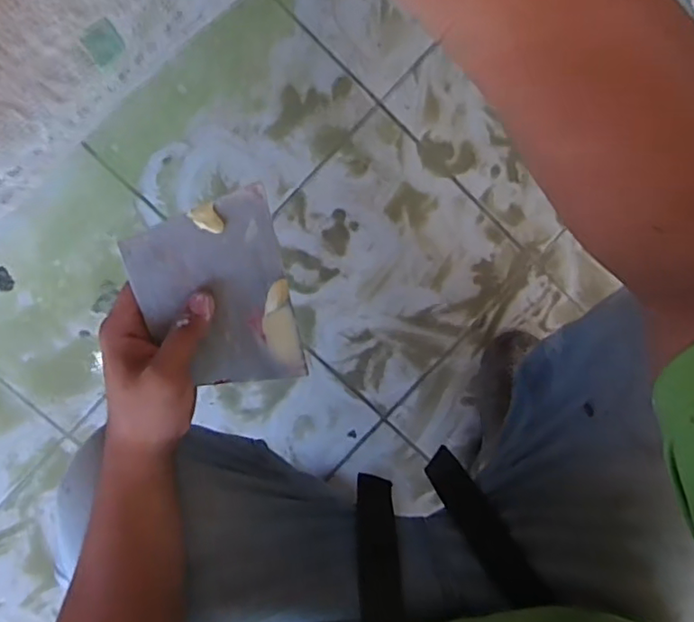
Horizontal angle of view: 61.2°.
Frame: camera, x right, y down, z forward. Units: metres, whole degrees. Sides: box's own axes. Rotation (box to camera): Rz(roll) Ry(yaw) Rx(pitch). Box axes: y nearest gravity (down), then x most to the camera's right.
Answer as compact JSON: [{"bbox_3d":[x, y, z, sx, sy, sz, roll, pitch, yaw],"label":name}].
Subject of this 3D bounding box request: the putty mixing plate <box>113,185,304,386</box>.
[{"bbox_3d":[-0.087,-0.005,0.399,0.095,0.006,0.134,-15,115,-8],"label":"putty mixing plate"}]

